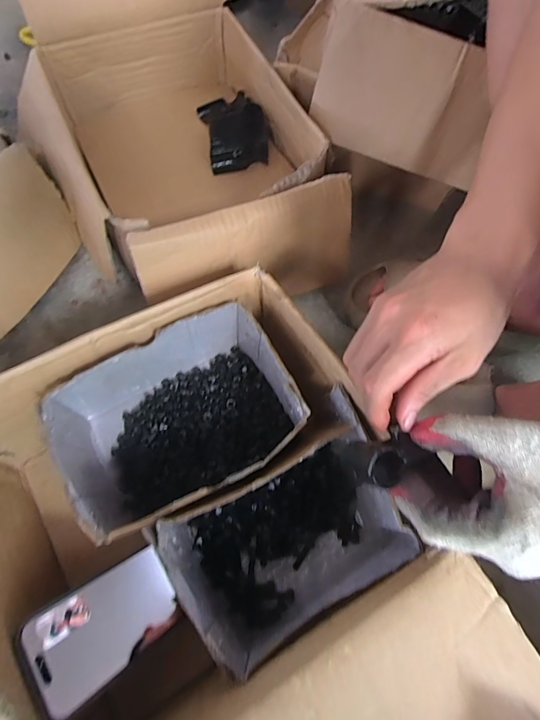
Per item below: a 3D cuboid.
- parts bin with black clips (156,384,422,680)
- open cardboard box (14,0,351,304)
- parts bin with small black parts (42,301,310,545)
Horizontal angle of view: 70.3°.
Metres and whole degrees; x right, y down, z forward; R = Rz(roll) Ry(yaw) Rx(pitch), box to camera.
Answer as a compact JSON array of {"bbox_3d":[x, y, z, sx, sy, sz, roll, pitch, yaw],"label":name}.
[{"bbox_3d":[0.014,0.149,0.349,0.196,0.114,0.136,-29,70,-15],"label":"parts bin with black clips"},{"bbox_3d":[-0.117,-0.293,0.454,0.314,0.229,0.447,-25,69,-13],"label":"open cardboard box"},{"bbox_3d":[-0.085,0.061,0.380,0.205,0.097,0.150,-27,69,-14],"label":"parts bin with small black parts"}]

